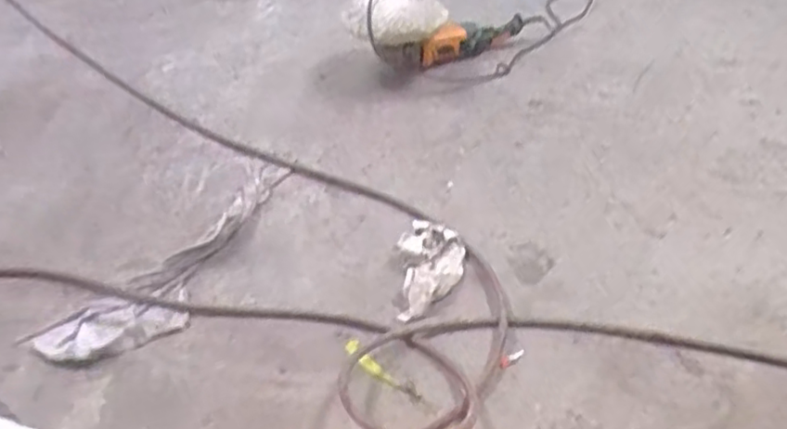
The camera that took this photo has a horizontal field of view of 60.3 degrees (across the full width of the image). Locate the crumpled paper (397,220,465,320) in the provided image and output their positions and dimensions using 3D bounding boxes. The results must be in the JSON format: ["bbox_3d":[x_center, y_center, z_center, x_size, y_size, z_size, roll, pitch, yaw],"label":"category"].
[{"bbox_3d":[0.060,0.085,1.111,0.106,0.042,0.200,4,37,6],"label":"crumpled paper"}]

